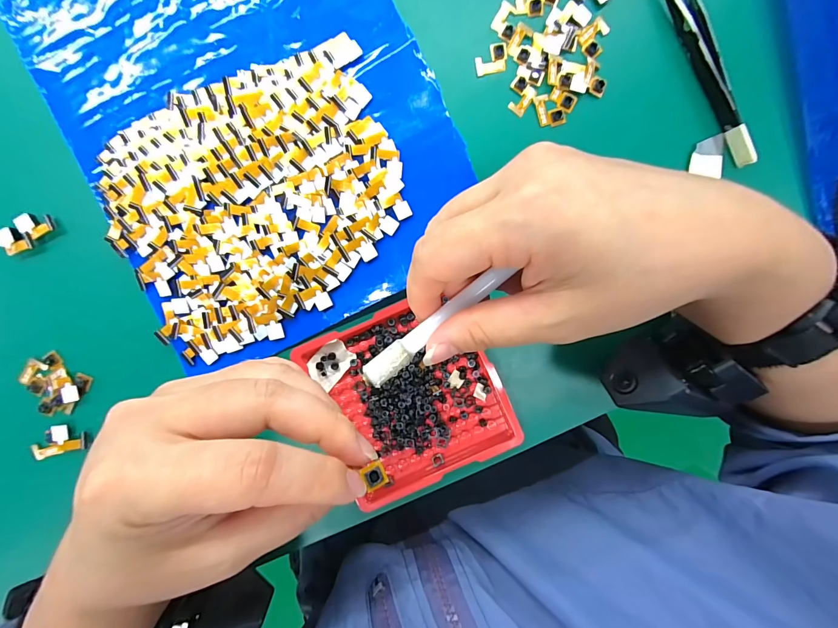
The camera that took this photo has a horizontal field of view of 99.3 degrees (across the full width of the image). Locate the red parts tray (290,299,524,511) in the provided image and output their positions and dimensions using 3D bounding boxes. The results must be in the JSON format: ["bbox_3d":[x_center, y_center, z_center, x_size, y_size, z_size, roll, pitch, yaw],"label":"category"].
[{"bbox_3d":[-0.003,0.047,0.202,0.094,0.007,0.101,-24,94,0],"label":"red parts tray"}]

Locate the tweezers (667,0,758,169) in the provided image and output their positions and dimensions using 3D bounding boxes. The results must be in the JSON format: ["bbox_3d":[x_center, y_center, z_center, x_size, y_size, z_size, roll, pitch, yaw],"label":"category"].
[{"bbox_3d":[0.153,-0.141,0.193,0.014,0.010,0.127,-23,94,0],"label":"tweezers"}]

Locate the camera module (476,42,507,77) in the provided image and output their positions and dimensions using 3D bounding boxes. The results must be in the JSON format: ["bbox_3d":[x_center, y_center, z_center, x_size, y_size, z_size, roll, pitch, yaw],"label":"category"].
[{"bbox_3d":[0.040,-0.139,0.194,0.018,0.004,0.014,-11,94,-1],"label":"camera module"}]

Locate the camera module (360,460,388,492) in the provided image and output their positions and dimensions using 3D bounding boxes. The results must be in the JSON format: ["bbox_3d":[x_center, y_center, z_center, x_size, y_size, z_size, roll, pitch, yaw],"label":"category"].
[{"bbox_3d":[-0.016,0.060,0.133,0.008,0.005,0.008,-23,92,1],"label":"camera module"}]

